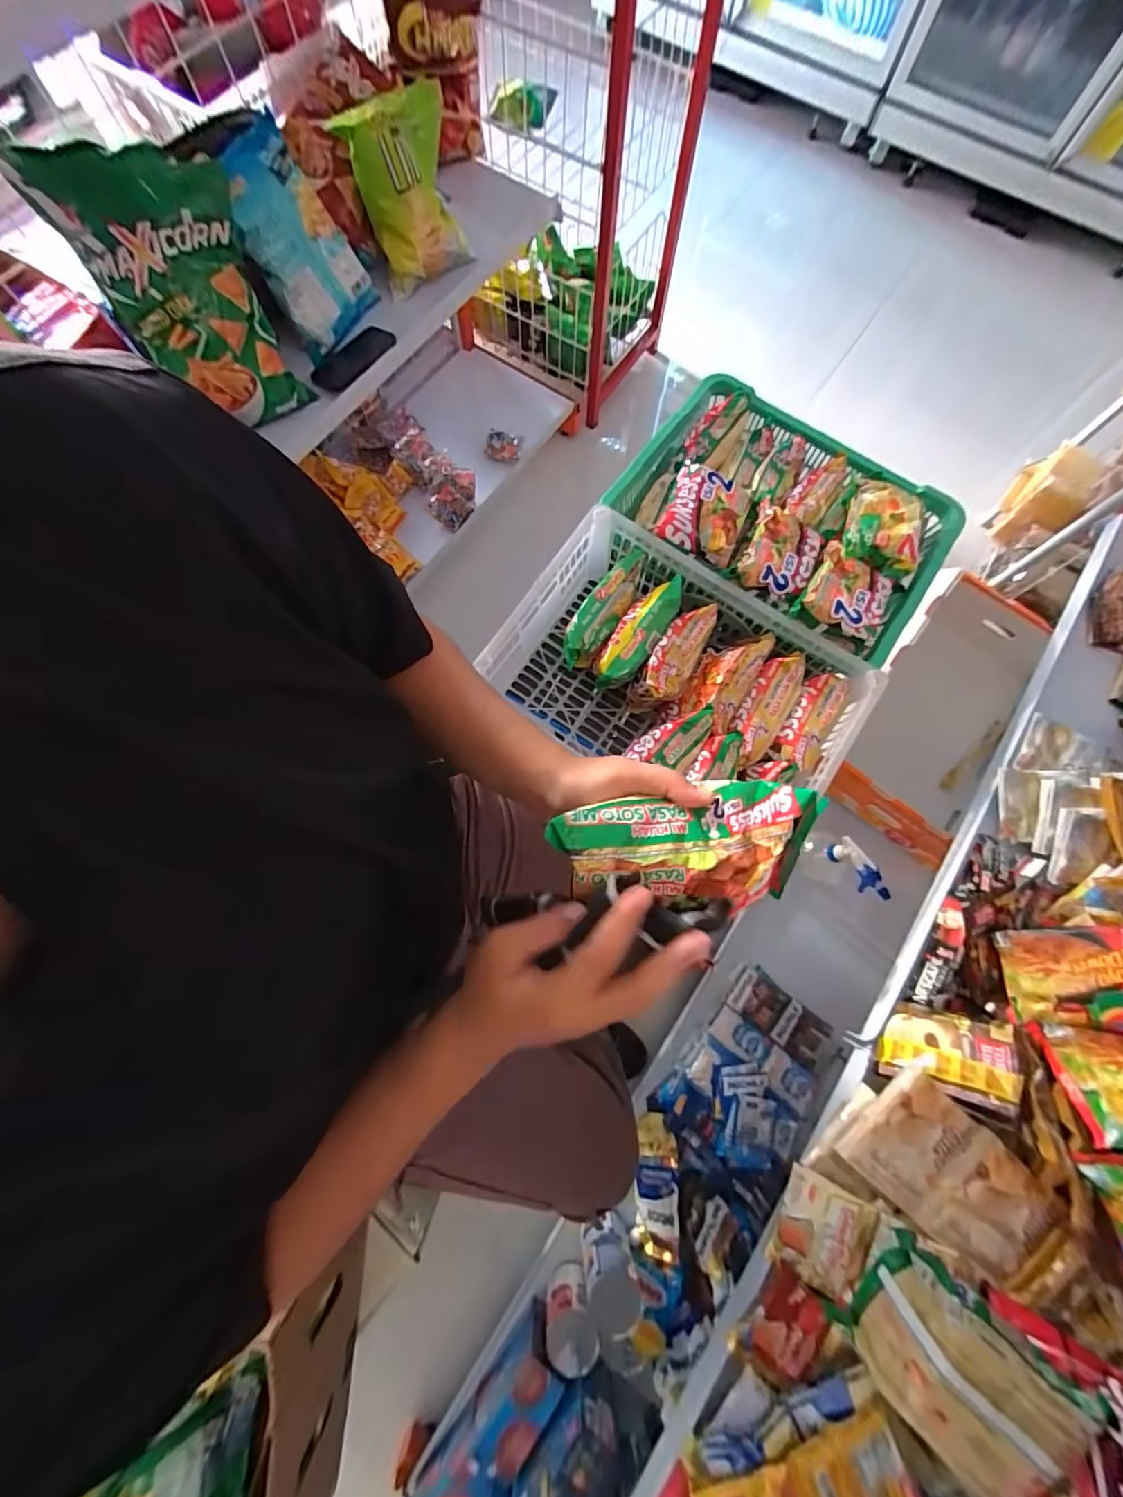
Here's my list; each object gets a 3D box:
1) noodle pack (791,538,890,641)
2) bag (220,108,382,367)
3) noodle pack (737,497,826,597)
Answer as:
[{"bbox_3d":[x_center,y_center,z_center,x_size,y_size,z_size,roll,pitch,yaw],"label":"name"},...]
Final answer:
[{"bbox_3d":[0.373,-0.204,0.661,0.102,0.028,0.125,32,76,7],"label":"noodle pack"},{"bbox_3d":[-0.395,-0.753,0.761,0.149,0.221,0.044,-47,44,-11],"label":"bag"},{"bbox_3d":[0.295,-0.264,0.672,0.094,0.027,0.130,23,75,5],"label":"noodle pack"}]

